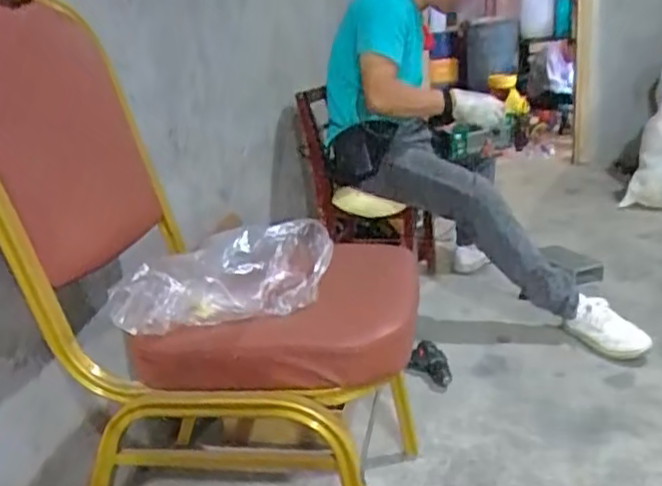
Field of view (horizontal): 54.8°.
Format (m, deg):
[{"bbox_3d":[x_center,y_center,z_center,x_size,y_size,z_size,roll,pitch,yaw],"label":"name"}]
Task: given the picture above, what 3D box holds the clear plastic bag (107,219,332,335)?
[{"bbox_3d":[-0.129,0.051,0.791,0.278,0.116,0.092,-10,19,-16],"label":"clear plastic bag"}]

